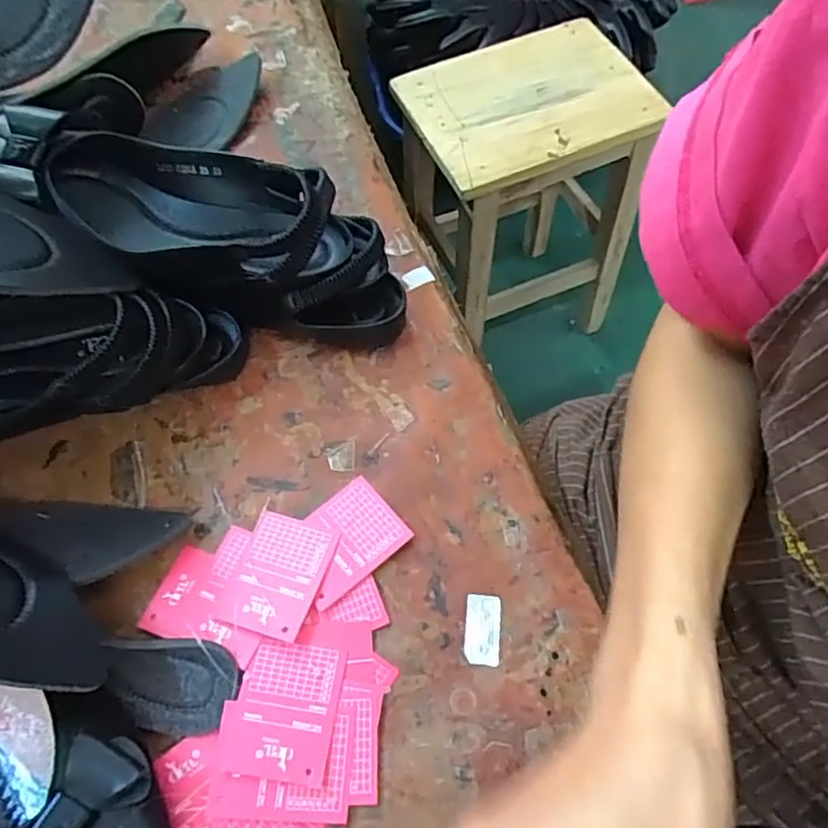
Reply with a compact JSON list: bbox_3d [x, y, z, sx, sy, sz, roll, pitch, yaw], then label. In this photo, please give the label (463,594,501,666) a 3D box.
[{"bbox_3d":[0.042,0.129,0.387,0.021,0.004,0.040,5,63,3],"label":"label"}]

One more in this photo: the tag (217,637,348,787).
[{"bbox_3d":[-0.071,0.165,0.360,0.055,0.004,0.070,10,56,0],"label":"tag"}]

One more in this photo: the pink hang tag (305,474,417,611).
[{"bbox_3d":[-0.044,0.079,0.410,0.071,0.005,0.054,-36,68,-17],"label":"pink hang tag"}]

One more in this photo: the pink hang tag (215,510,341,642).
[{"bbox_3d":[-0.084,0.099,0.398,0.054,0.004,0.073,13,57,15],"label":"pink hang tag"}]

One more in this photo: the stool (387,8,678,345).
[{"bbox_3d":[0.171,-0.343,1.078,0.334,0.434,0.247,-17,64,-8],"label":"stool"}]

